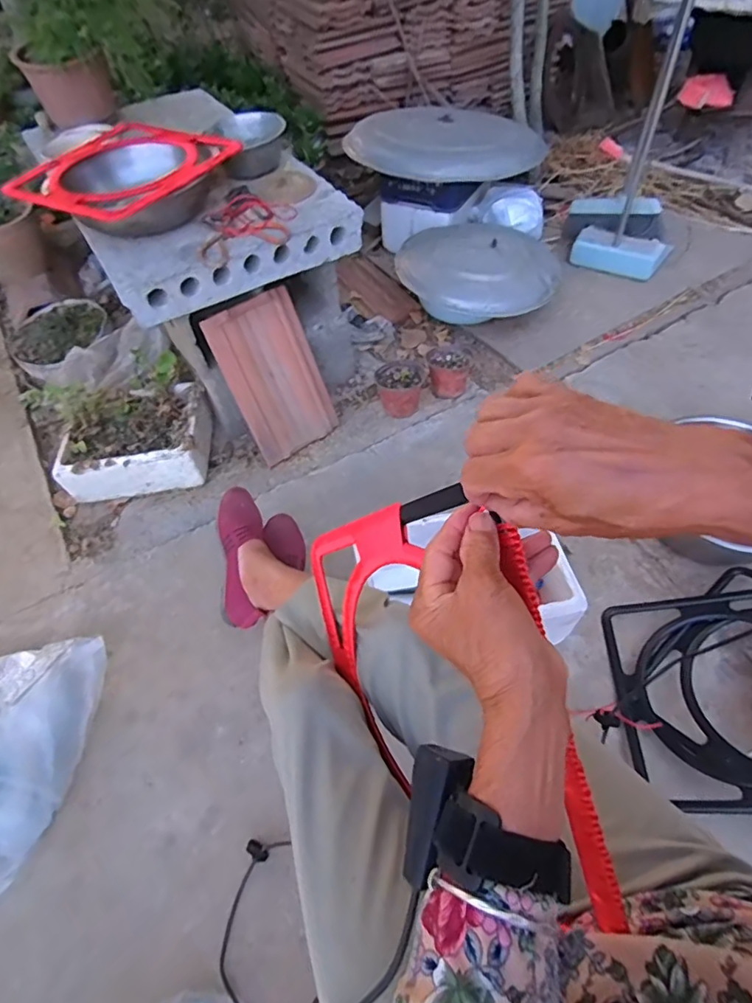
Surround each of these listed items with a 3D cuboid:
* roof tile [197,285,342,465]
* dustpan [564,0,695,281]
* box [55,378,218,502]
[{"bbox_3d":[-0.219,-0.270,1.160,0.203,0.337,0.019,-33,29,-20],"label":"roof tile"},{"bbox_3d":[0.727,-1.039,1.312,0.303,0.867,0.241,15,57,13],"label":"dustpan"},{"bbox_3d":[-0.543,-0.144,1.201,0.305,0.101,0.246,-9,55,-3],"label":"box"}]

